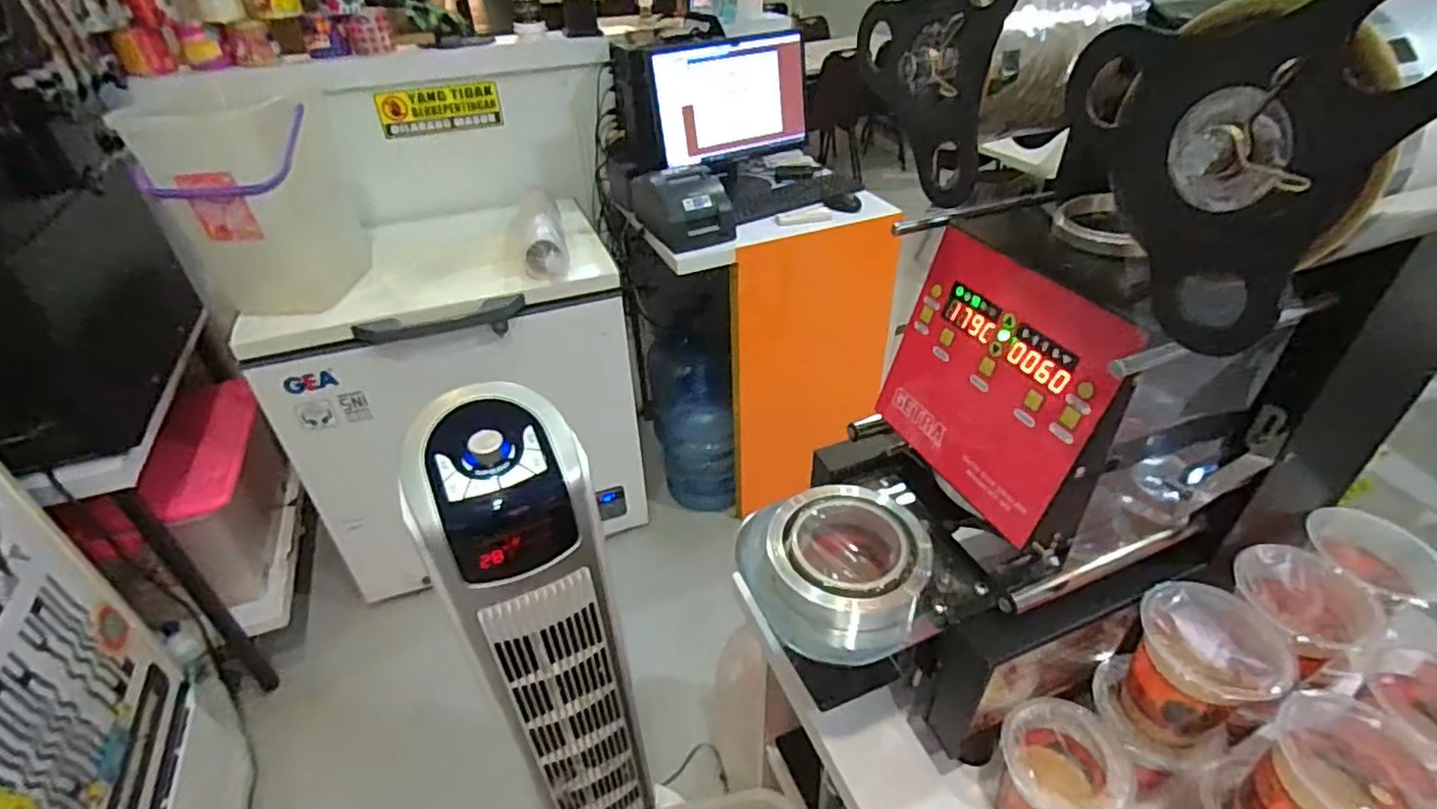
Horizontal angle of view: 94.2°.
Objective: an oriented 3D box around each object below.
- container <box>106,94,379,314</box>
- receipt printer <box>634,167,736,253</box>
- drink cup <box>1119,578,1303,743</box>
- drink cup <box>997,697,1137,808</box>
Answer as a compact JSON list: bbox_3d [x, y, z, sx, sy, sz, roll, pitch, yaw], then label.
[{"bbox_3d":[-0.951,-0.429,1.397,0.345,0.390,0.339,-21,41,-23],"label":"container"},{"bbox_3d":[-0.075,-0.467,1.550,0.169,0.112,0.211,-17,40,-19],"label":"receipt printer"},{"bbox_3d":[0.348,0.200,0.495,0.086,0.109,0.086,-1,37,1],"label":"drink cup"},{"bbox_3d":[0.264,0.298,0.532,0.085,0.095,0.084,-1,37,1],"label":"drink cup"}]

